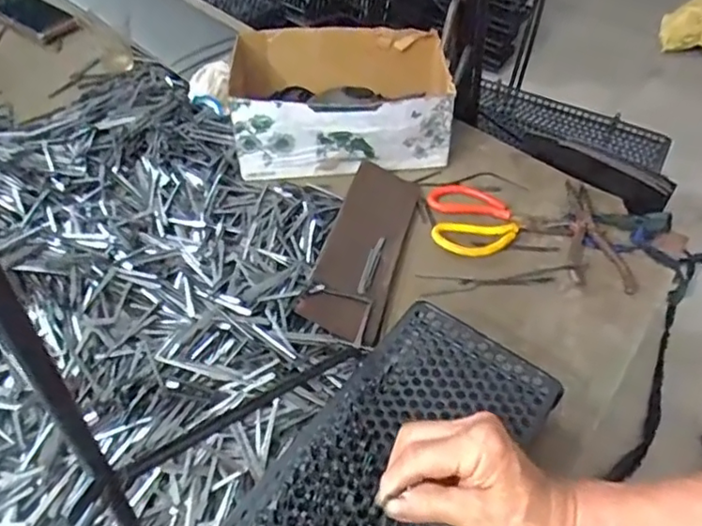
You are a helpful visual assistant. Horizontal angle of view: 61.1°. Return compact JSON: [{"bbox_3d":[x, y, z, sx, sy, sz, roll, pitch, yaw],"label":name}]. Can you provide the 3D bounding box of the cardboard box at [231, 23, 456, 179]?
[{"bbox_3d":[-0.009,-0.229,0.815,0.295,0.104,0.211,-3,47,-8],"label":"cardboard box"}]

